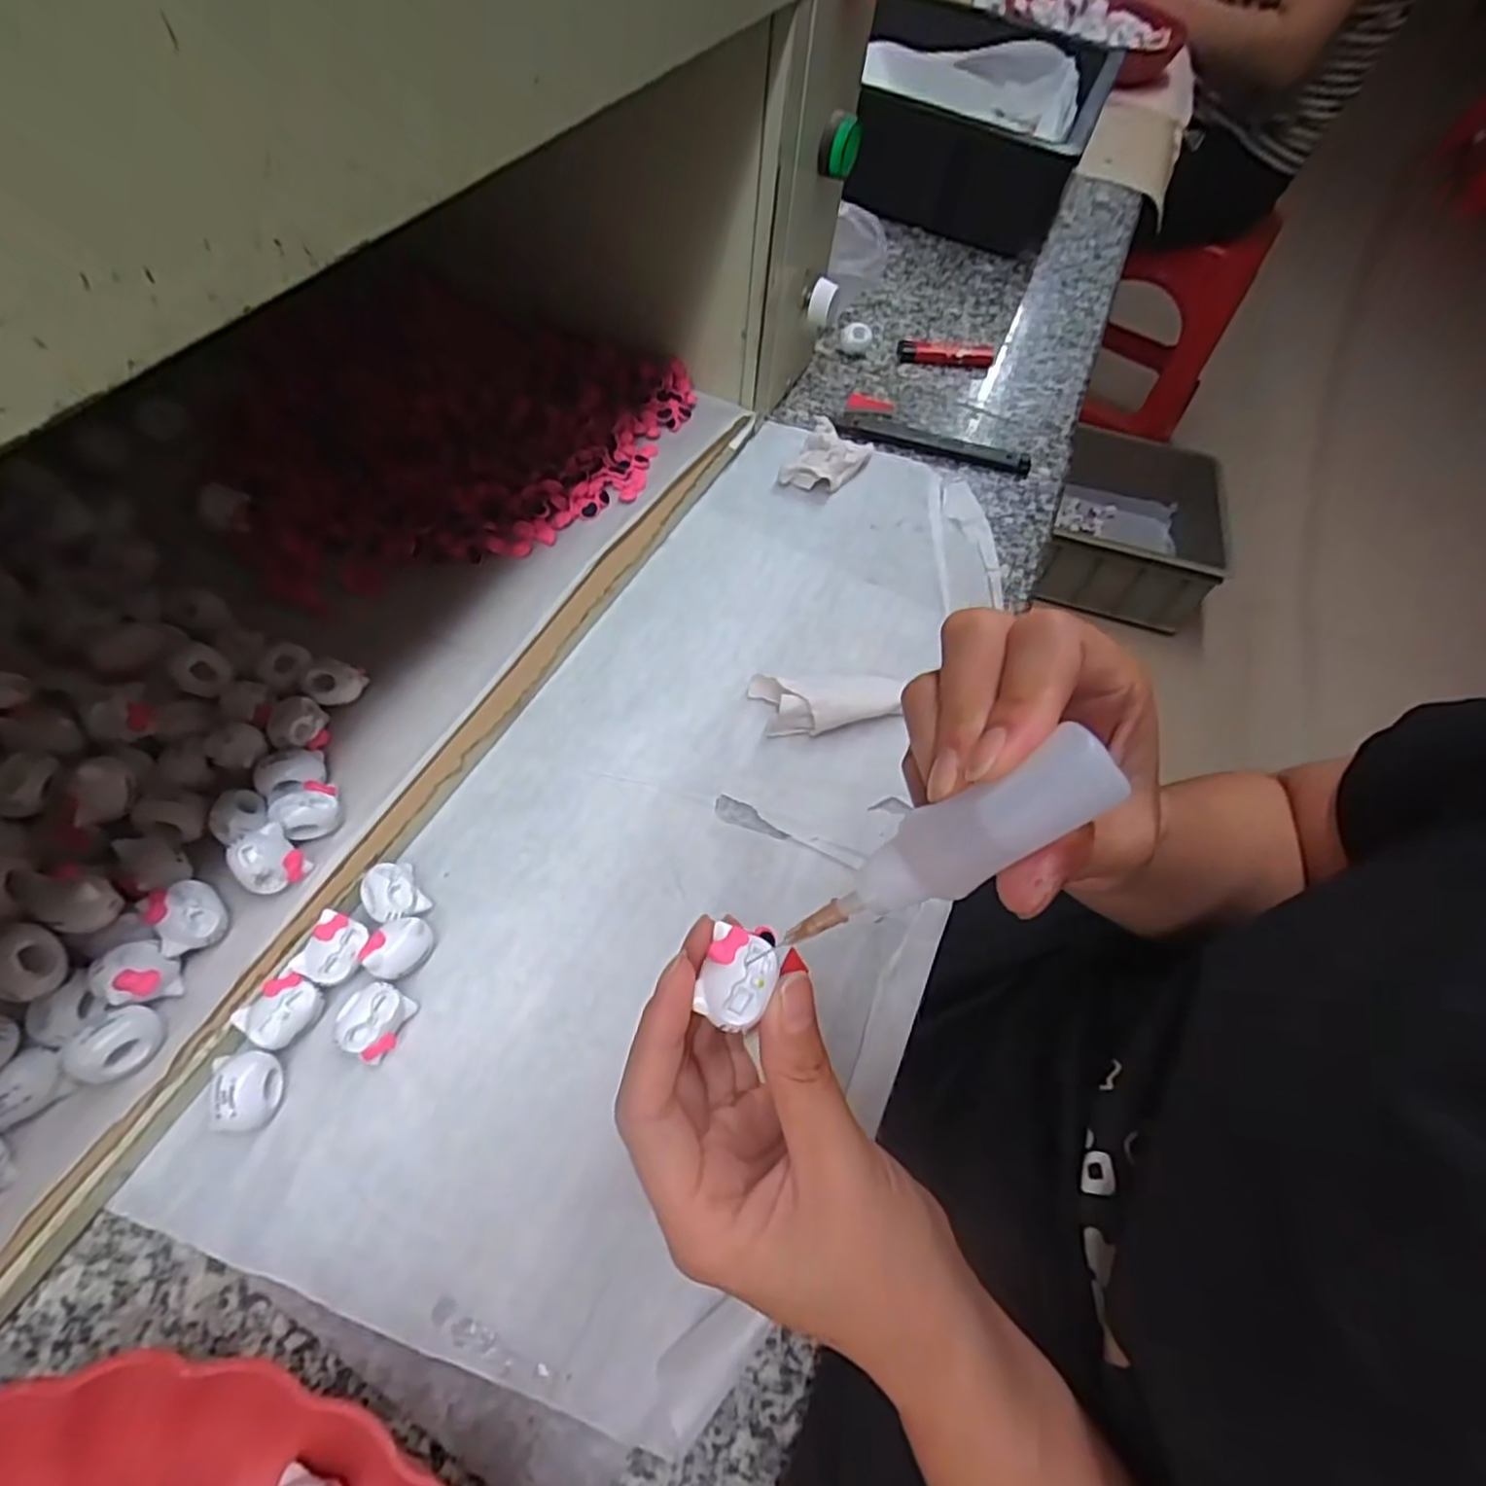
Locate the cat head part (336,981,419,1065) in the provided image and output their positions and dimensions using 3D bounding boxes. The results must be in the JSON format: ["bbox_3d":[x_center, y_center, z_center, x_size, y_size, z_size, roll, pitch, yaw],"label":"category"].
[{"bbox_3d":[-0.141,0.105,0.270,0.022,0.018,0.025,30,64,12],"label":"cat head part"}]

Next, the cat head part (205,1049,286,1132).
[{"bbox_3d":[-0.180,0.124,0.254,0.024,0.019,0.025,2,62,-3],"label":"cat head part"}]

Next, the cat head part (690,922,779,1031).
[{"bbox_3d":[-0.002,0.063,0.191,0.019,0.006,0.024,22,63,8],"label":"cat head part"}]

